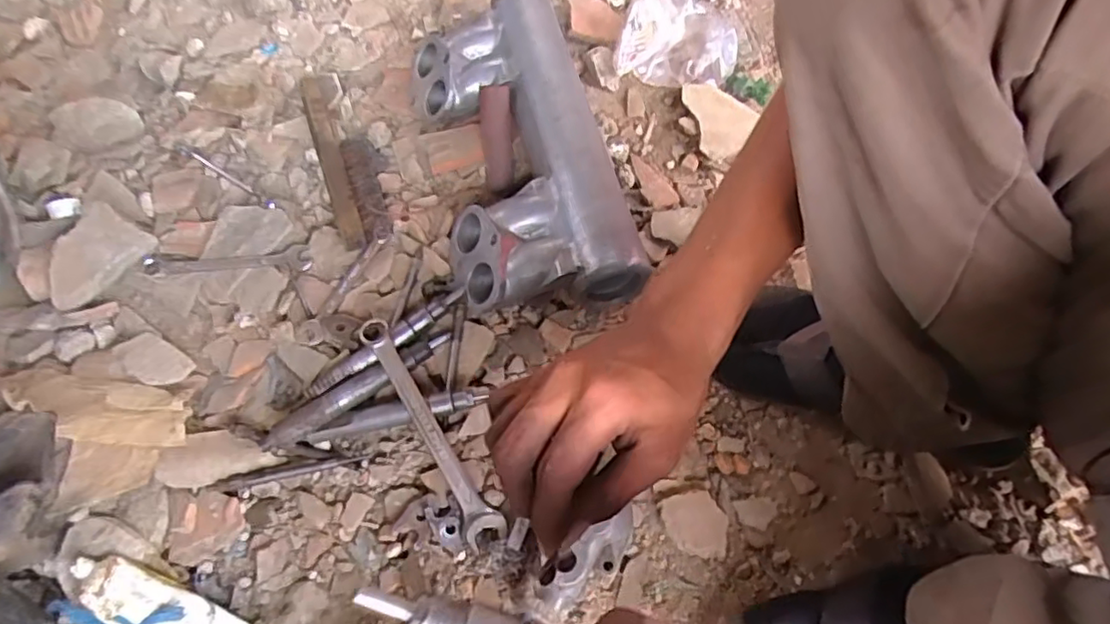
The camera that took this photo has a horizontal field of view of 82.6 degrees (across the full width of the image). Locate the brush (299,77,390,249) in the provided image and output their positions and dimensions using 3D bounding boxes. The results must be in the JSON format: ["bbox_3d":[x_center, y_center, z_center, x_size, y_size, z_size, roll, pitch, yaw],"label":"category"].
[{"bbox_3d":[-0.216,-0.163,0.643,0.048,0.035,0.233,-18,64,-11],"label":"brush"}]

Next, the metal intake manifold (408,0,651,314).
[{"bbox_3d":[-0.040,-0.161,0.618,0.162,0.090,0.351,-13,64,-9],"label":"metal intake manifold"}]

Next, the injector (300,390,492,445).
[{"bbox_3d":[-0.130,0.084,0.523,0.145,0.024,0.018,-10,63,-7],"label":"injector"}]

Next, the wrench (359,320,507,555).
[{"bbox_3d":[-0.101,0.091,0.508,0.030,0.010,0.203,-31,76,-1],"label":"wrench"}]

